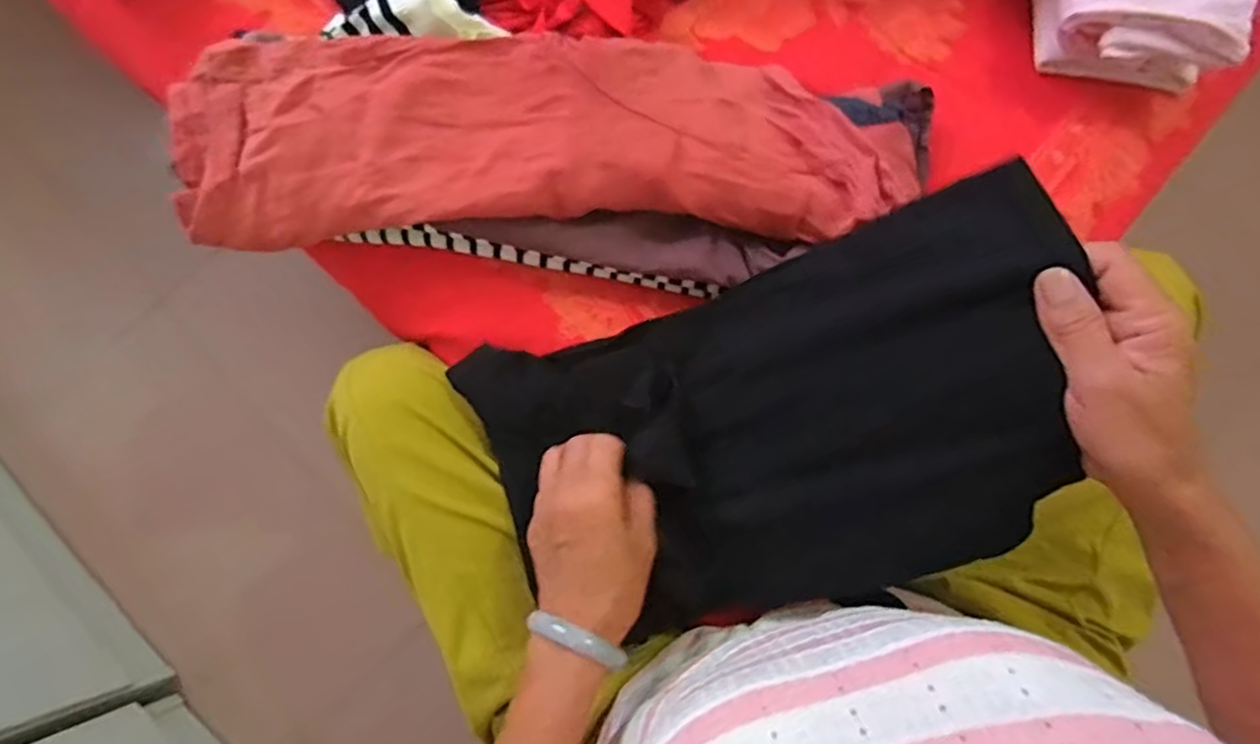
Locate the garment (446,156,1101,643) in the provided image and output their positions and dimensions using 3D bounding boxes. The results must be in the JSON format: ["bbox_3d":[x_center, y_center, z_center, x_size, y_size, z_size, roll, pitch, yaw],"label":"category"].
[{"bbox_3d":[0.073,0.049,0.436,0.398,0.086,0.224,-19,87,28],"label":"garment"}]

